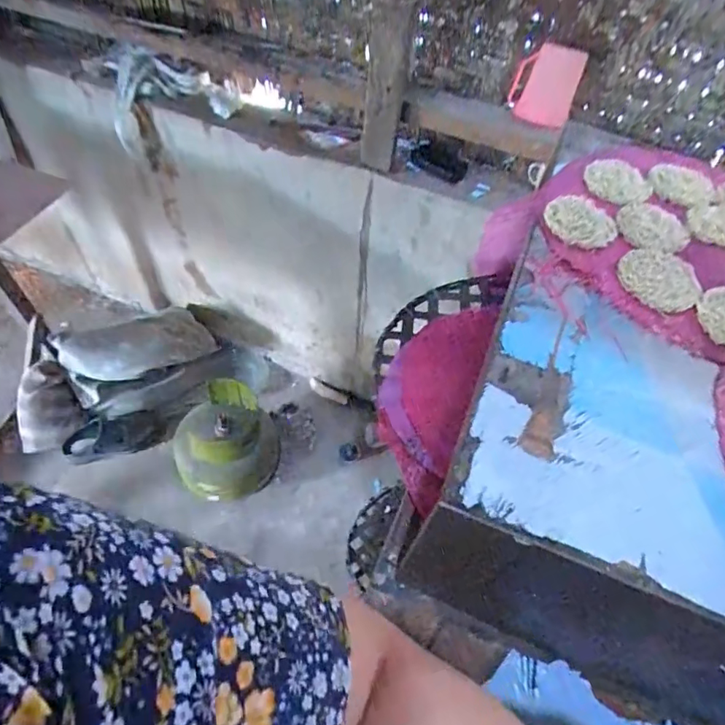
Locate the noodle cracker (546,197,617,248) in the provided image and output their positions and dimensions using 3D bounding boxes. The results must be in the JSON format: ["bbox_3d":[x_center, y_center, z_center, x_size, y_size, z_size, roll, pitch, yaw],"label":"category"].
[{"bbox_3d":[0.238,-0.155,0.560,0.076,0.009,0.081,2,53,-3],"label":"noodle cracker"}]

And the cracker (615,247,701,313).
[{"bbox_3d":[0.302,-0.086,0.522,0.079,0.004,0.074,2,53,-3],"label":"cracker"}]

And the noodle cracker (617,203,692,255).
[{"bbox_3d":[0.322,-0.150,0.569,0.075,0.004,0.076,2,53,-3],"label":"noodle cracker"}]

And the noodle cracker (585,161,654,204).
[{"bbox_3d":[0.307,-0.218,0.616,0.076,0.008,0.094,32,57,18],"label":"noodle cracker"}]

